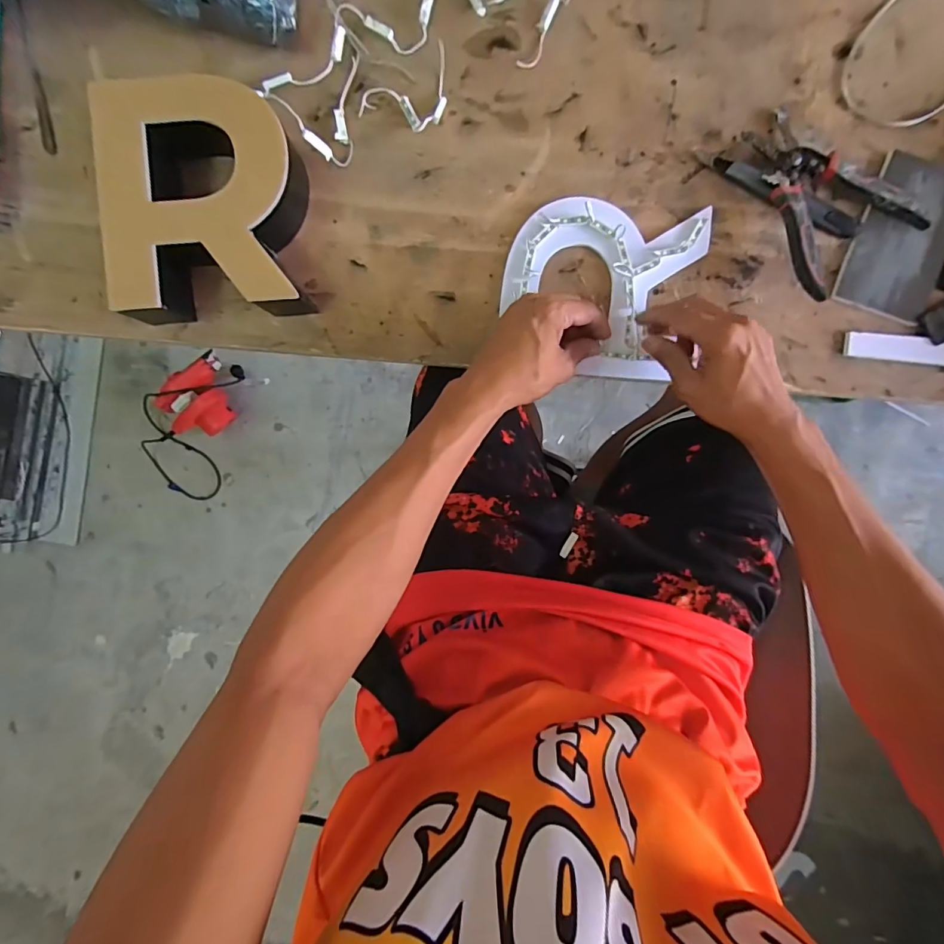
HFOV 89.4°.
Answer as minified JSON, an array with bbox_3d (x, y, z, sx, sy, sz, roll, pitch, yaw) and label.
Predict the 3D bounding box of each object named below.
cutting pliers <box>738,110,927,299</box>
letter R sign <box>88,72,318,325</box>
[{"bbox_3d":[0.302,-0.245,0.418,0.123,0.036,0.154,-37,91,3],"label":"cutting pliers"},{"bbox_3d":[-0.230,-0.231,0.419,0.161,0.062,0.181,-6,92,2],"label":"letter R sign"}]

